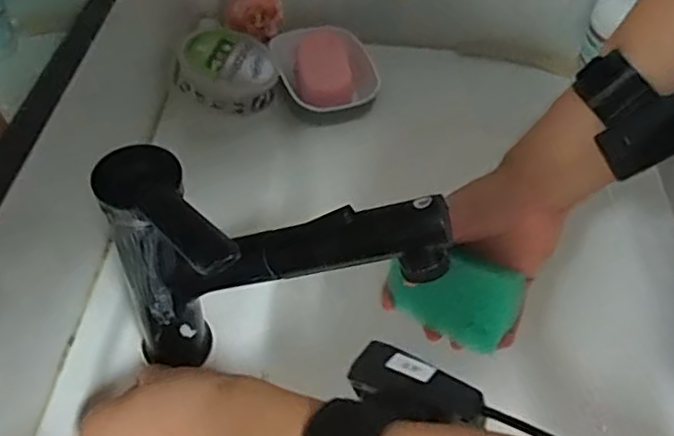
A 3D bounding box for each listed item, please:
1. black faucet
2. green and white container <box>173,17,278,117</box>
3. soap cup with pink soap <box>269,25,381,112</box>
[{"bbox_3d":[-0.035,0.037,0.400,0.180,0.170,0.042,3,49,0],"label":"black faucet"},{"bbox_3d":[-0.107,-0.144,0.625,0.091,0.035,0.099,10,55,-18],"label":"green and white container"},{"bbox_3d":[-0.014,-0.153,0.658,0.092,0.038,0.114,-9,50,-11],"label":"soap cup with pink soap"}]

